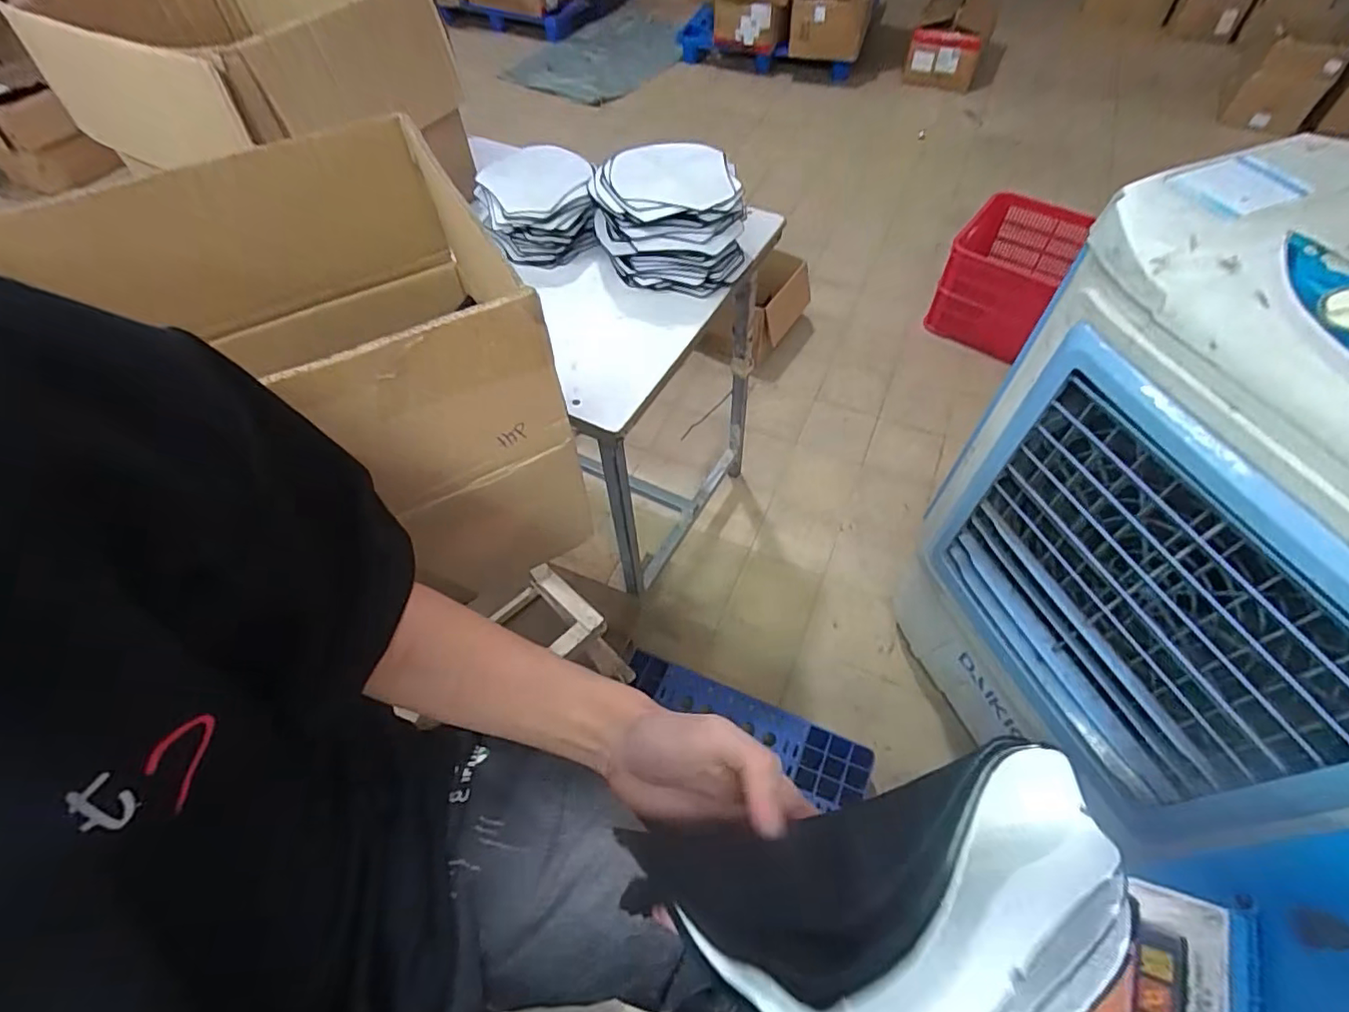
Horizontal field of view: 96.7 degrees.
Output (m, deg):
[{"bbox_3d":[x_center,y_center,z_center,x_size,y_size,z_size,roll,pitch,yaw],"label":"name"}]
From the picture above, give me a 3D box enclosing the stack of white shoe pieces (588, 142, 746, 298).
[{"bbox_3d":[-0.011,-0.468,0.987,0.236,0.149,0.212,-8,55,-3],"label":"stack of white shoe pieces"}]

